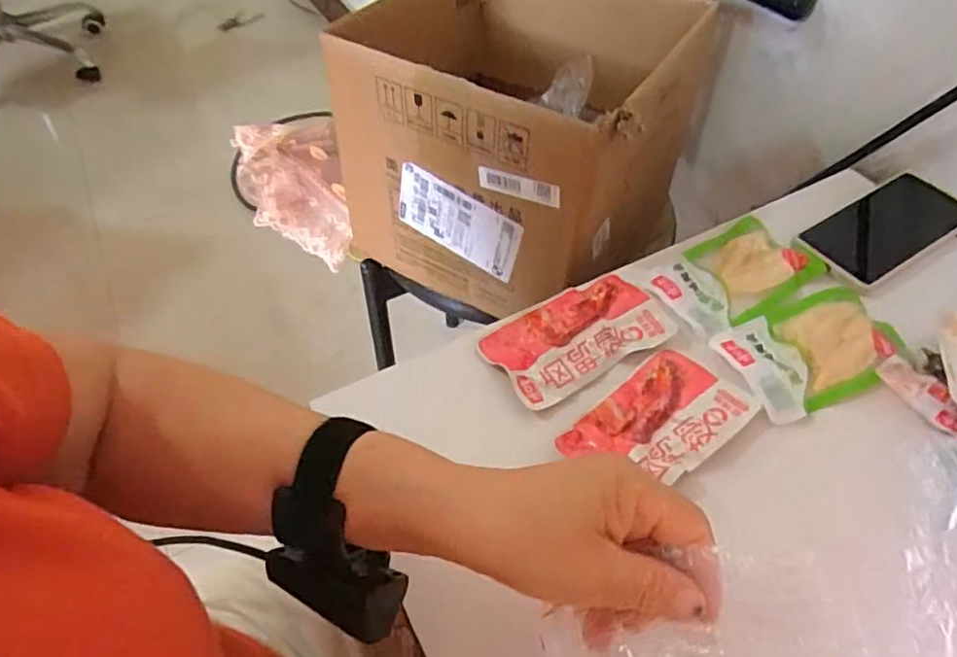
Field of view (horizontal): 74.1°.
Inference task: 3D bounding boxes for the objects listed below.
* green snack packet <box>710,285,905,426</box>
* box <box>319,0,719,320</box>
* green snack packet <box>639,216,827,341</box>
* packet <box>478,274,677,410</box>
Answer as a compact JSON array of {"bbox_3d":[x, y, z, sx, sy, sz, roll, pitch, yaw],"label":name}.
[{"bbox_3d":[0.245,0.013,0.461,0.130,0.010,0.081,-18,52,-15],"label":"green snack packet"},{"bbox_3d":[0.078,-0.227,0.668,0.256,0.230,0.370,25,53,19],"label":"box"},{"bbox_3d":[0.205,-0.045,0.512,0.141,0.007,0.079,-28,55,-22],"label":"green snack packet"},{"bbox_3d":[0.074,0.001,0.468,0.132,0.011,0.074,-25,54,-20],"label":"packet"}]

